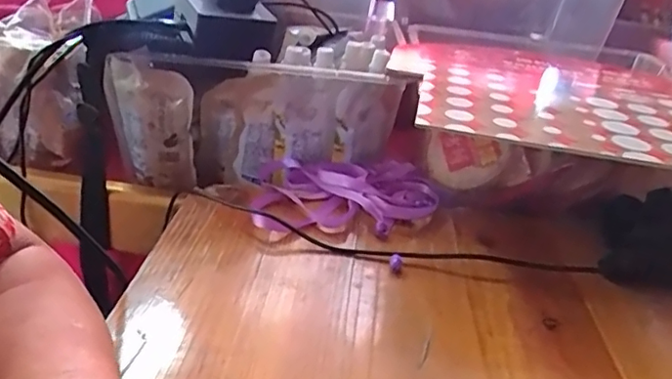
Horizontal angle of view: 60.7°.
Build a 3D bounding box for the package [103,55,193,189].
[{"bbox_3d":[-0.175,-0.062,0.554,0.094,0.119,0.035,21,30,28],"label":"package"}]

